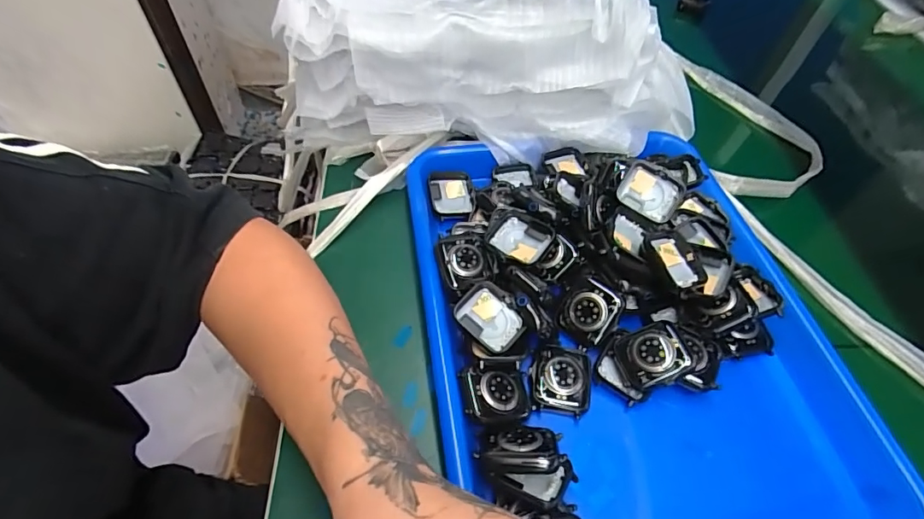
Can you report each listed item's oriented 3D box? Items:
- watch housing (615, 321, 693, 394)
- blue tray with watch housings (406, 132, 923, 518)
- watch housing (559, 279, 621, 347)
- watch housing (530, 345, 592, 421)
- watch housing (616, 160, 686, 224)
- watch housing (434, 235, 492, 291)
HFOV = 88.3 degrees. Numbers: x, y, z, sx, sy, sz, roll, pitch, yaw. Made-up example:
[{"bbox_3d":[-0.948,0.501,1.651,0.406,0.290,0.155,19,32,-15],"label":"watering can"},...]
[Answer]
[{"bbox_3d":[0.119,0.060,0.298,0.040,0.009,0.036,-21,56,11],"label":"watch housing"},{"bbox_3d":[0.106,0.032,0.318,0.267,0.049,0.323,-4,54,-6],"label":"blue tray with watch housings"},{"bbox_3d":[0.085,0.035,0.317,0.032,0.040,0.010,37,18,22],"label":"watch housing"},{"bbox_3d":[0.063,0.074,0.301,0.037,0.006,0.044,9,54,4],"label":"watch housing"},{"bbox_3d":[0.138,-0.050,0.348,0.044,0.010,0.037,28,90,5],"label":"watch housing"},{"bbox_3d":[0.000,-0.001,0.326,0.034,0.005,0.038,-11,55,-10],"label":"watch housing"}]

